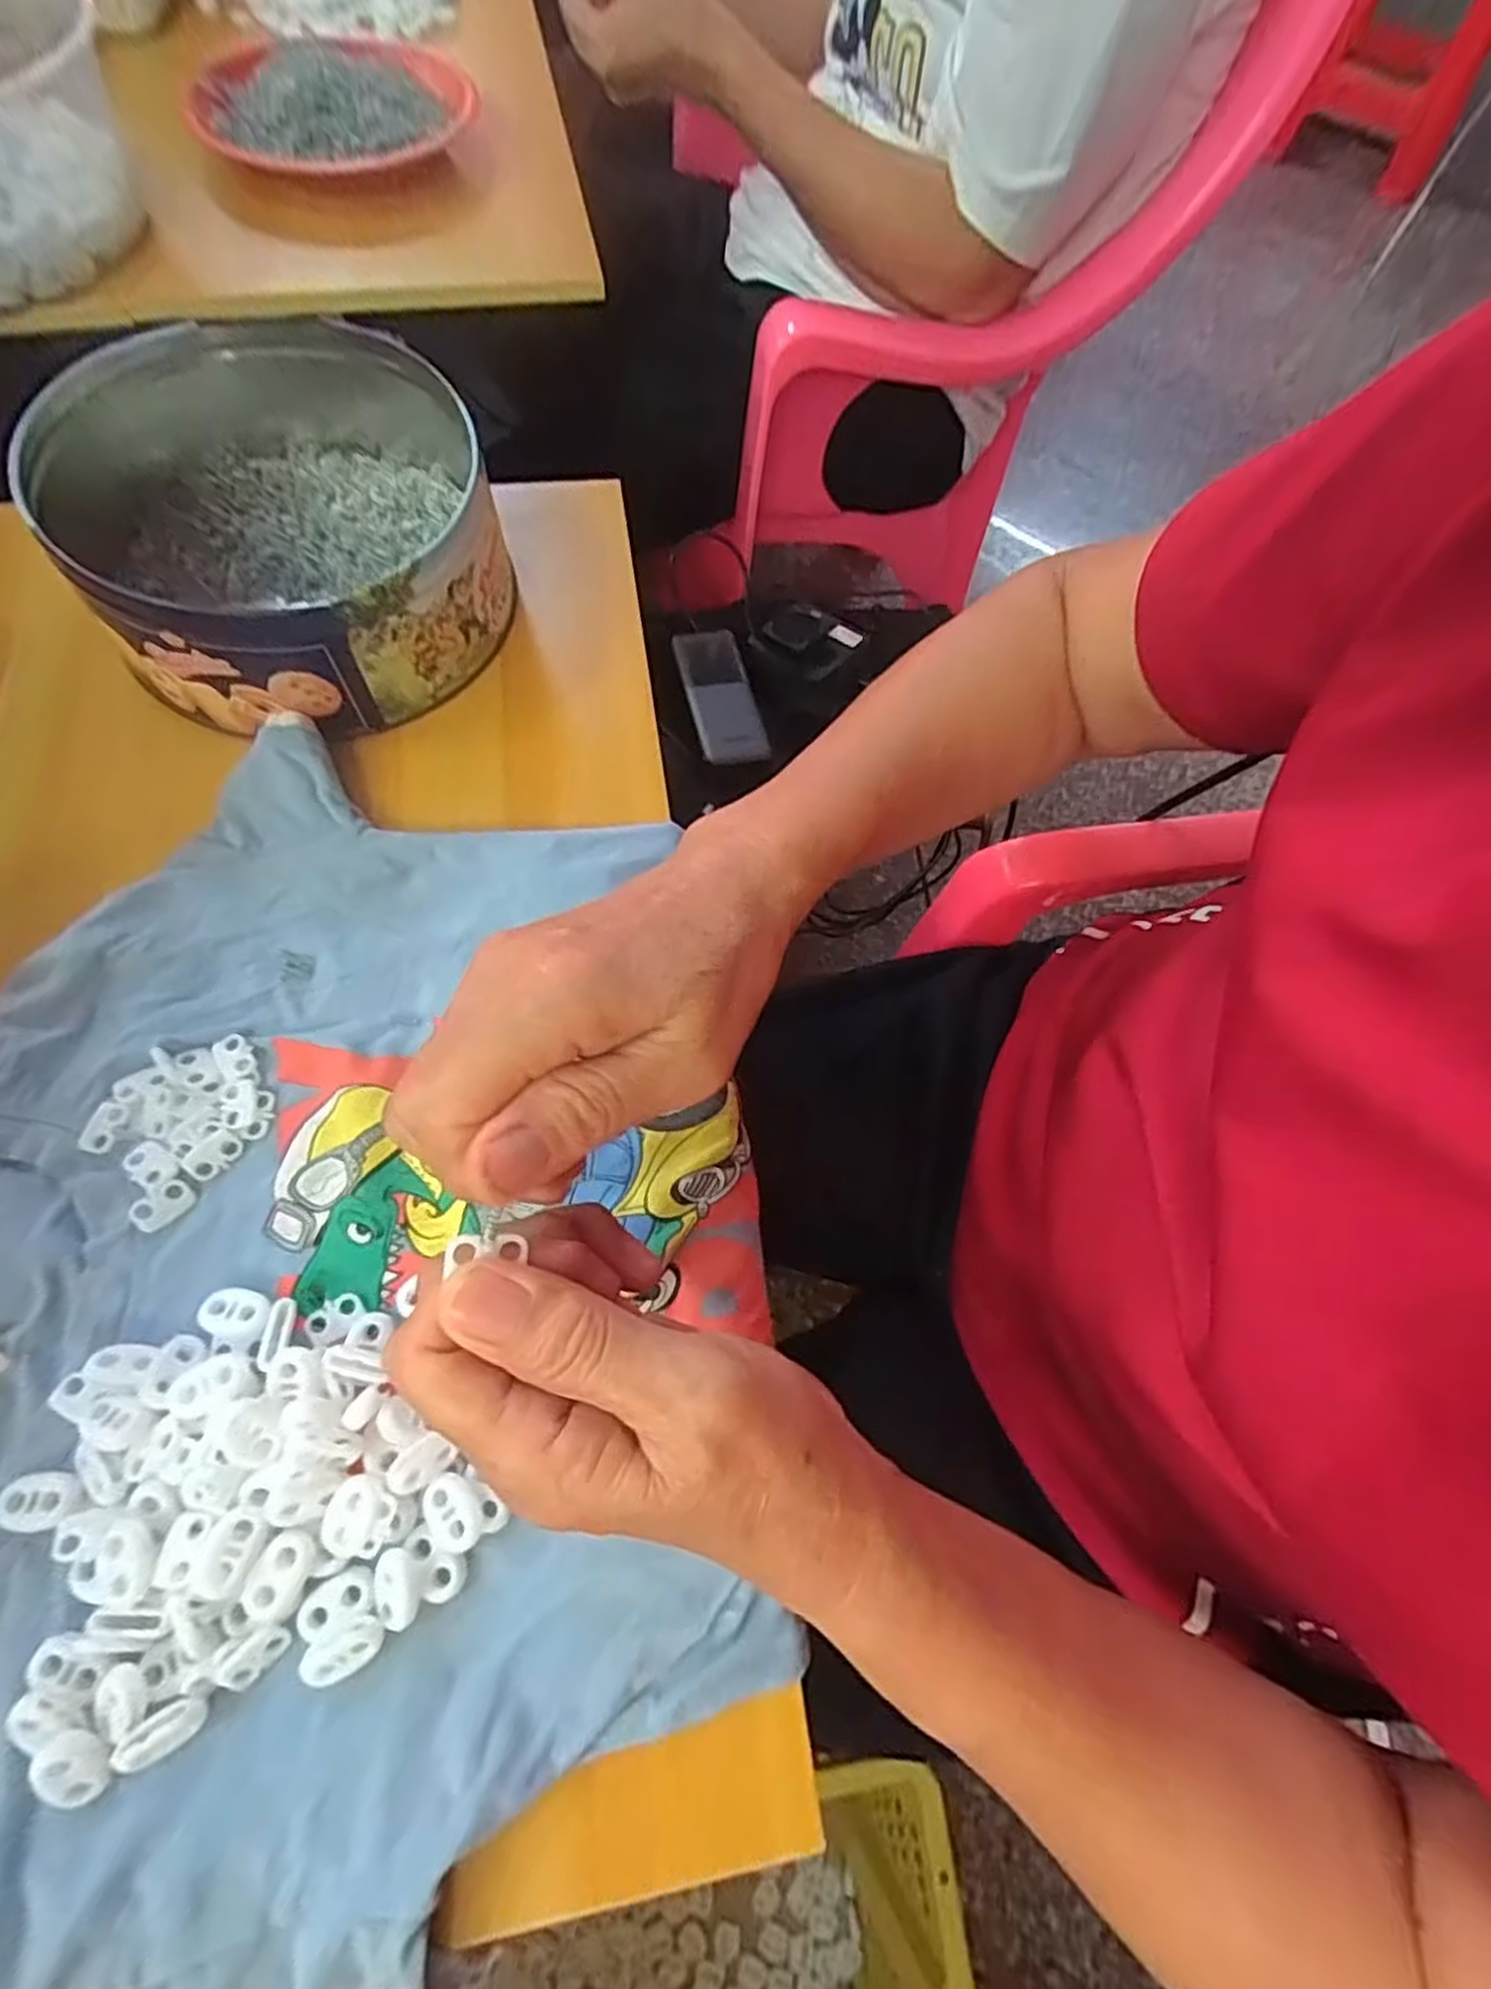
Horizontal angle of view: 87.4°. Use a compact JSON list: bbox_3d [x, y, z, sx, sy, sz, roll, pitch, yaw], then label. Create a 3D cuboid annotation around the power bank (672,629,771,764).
[{"bbox_3d":[-0.020,-0.237,0.614,0.051,0.015,0.131,-11,68,-9],"label":"power bank"}]

